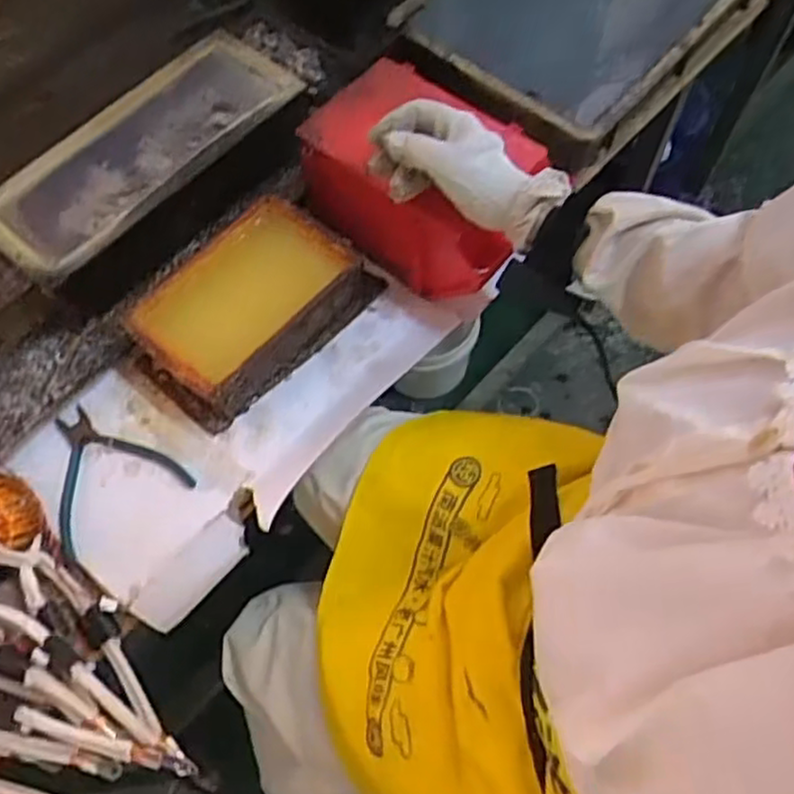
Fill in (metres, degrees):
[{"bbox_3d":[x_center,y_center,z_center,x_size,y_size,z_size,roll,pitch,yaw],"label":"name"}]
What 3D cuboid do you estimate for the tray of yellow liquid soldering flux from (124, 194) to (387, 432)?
[{"bbox_3d":[-0.141,-0.091,0.700,0.132,0.075,0.226,39,72,18],"label":"tray of yellow liquid soldering flux"}]

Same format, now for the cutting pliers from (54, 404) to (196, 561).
[{"bbox_3d":[-0.274,0.064,0.663,0.125,0.009,0.128,-32,68,-12],"label":"cutting pliers"}]

